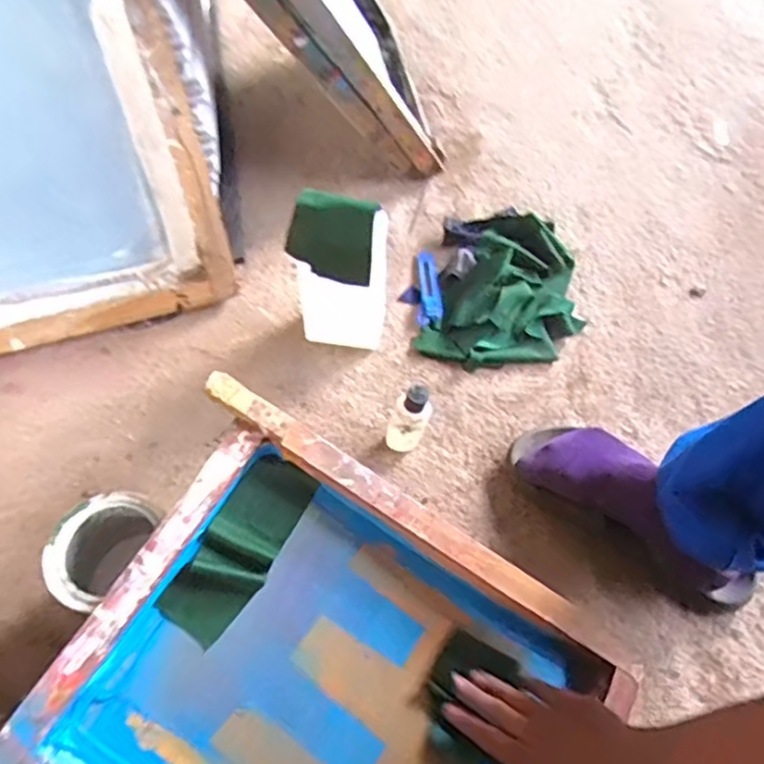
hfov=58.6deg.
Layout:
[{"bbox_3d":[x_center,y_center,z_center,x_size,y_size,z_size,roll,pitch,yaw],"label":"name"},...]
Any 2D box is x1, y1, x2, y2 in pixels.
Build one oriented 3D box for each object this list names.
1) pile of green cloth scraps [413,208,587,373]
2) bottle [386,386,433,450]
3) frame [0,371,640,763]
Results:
[{"bbox_3d":[0.171,-0.137,0.930,0.206,0.043,0.269,13,60,5],"label":"pile of green cloth scraps"},{"bbox_3d":[0.033,0.037,0.788,0.046,0.094,0.050,1,59,-2],"label":"bottle"},{"bbox_3d":[-0.024,0.274,0.587,0.447,0.062,0.349,32,65,2],"label":"frame"}]

